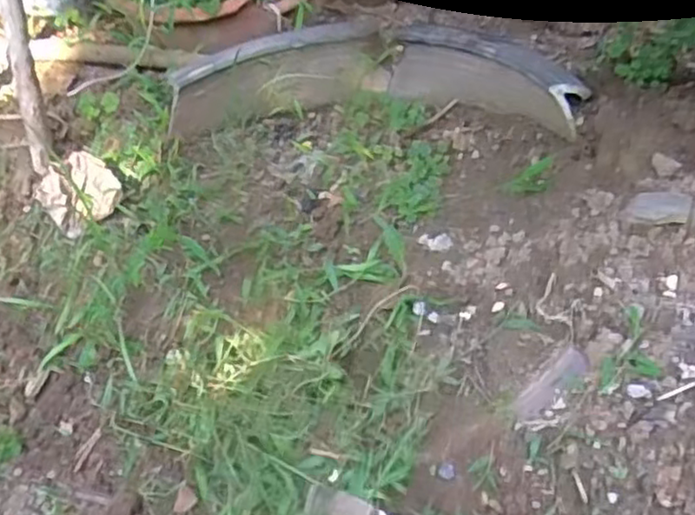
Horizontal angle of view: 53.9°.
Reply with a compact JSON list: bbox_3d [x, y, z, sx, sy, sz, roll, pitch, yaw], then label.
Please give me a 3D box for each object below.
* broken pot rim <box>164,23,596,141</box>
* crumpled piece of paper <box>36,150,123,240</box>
[{"bbox_3d":[0.039,-0.264,1.036,0.570,0.129,0.222,5,43,11],"label":"broken pot rim"},{"bbox_3d":[-0.365,-0.093,0.926,0.090,0.047,0.096,31,53,33],"label":"crumpled piece of paper"}]

